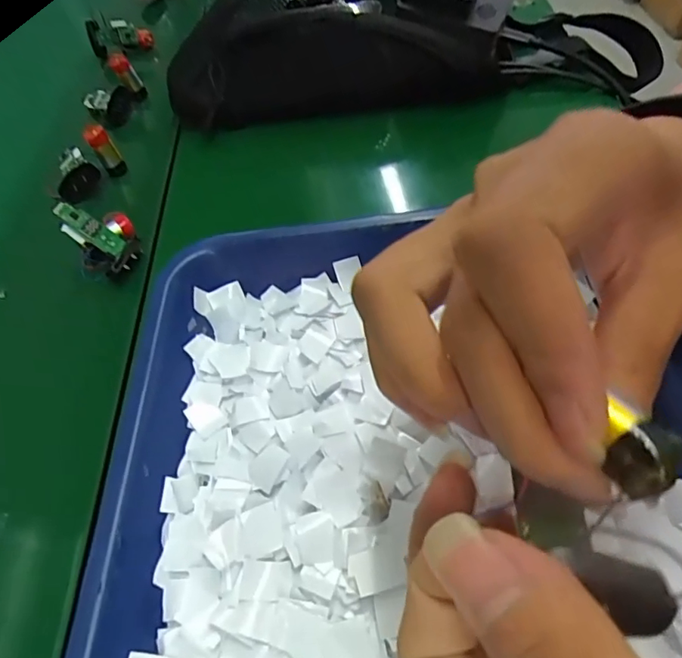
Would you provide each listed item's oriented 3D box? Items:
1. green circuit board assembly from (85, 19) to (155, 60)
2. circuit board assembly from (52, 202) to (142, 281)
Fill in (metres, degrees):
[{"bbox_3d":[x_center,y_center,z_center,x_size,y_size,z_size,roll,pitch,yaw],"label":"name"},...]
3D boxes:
[{"bbox_3d":[-0.220,-0.290,0.521,0.060,0.033,0.024,-11,52,-19],"label":"green circuit board assembly"},{"bbox_3d":[-0.157,-0.063,0.340,0.037,0.044,0.042,-28,55,-14],"label":"circuit board assembly"}]

